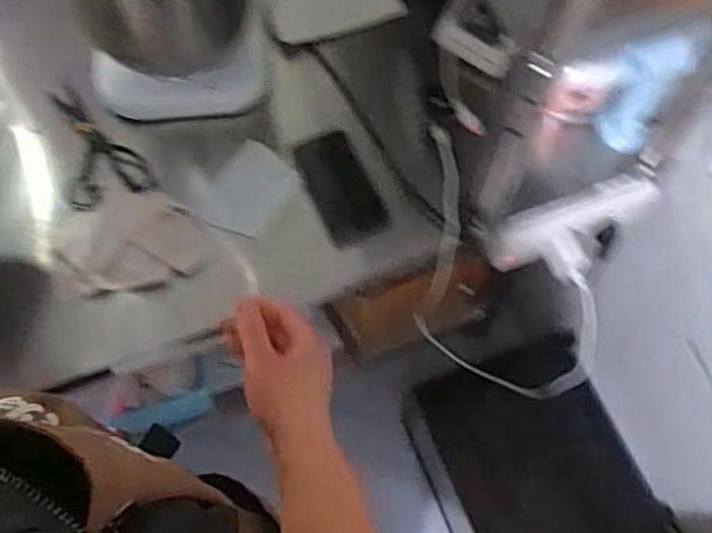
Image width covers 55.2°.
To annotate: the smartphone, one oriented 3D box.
[{"bbox_3d":[-0.020,-0.100,0.873,0.079,0.008,0.147,-27,78,7],"label":"smartphone"}]

